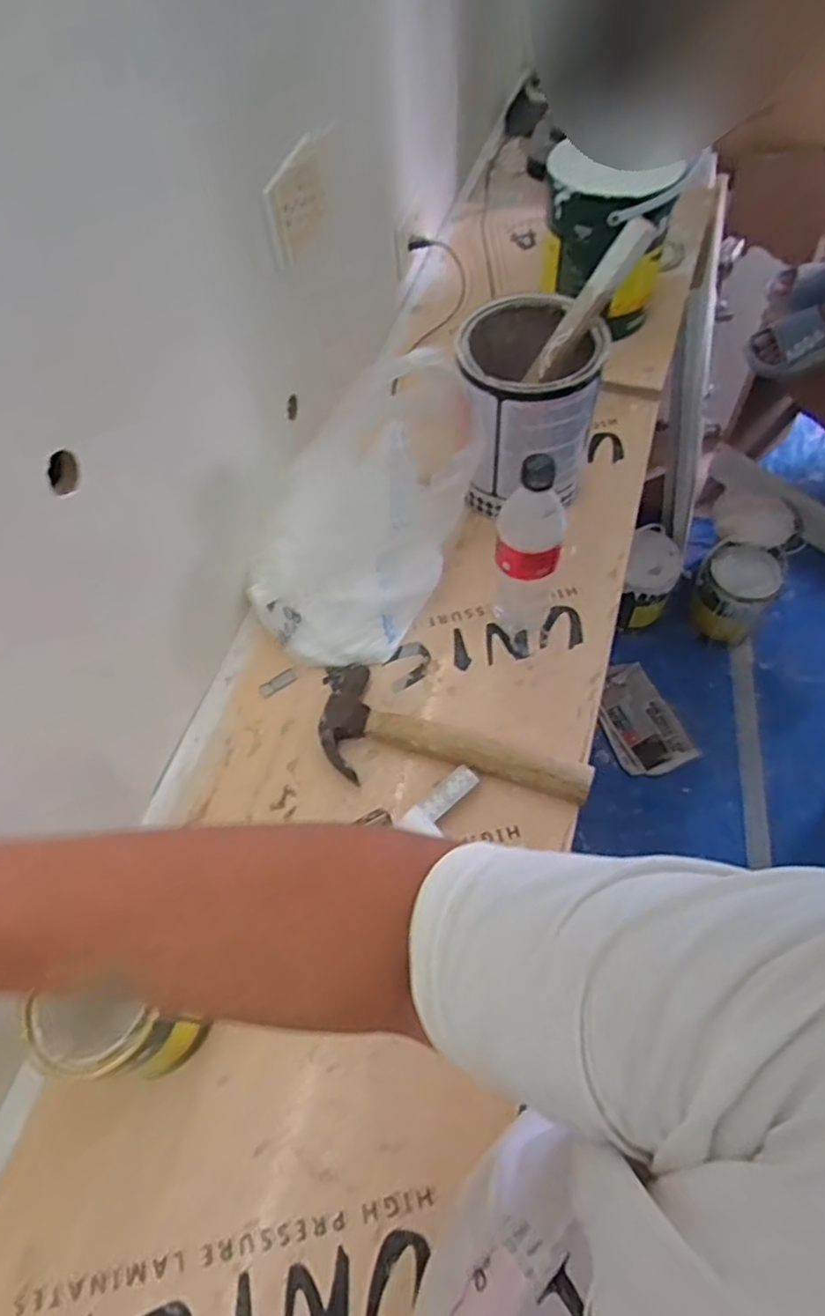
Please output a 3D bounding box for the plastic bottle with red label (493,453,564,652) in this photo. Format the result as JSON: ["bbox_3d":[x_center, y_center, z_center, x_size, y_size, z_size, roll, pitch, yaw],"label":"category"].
[{"bbox_3d":[0.115,-0.096,0.698,0.065,0.237,0.061,6,61,8],"label":"plastic bottle with red label"}]

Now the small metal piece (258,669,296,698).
[{"bbox_3d":[-0.151,0.028,0.784,0.044,0.004,0.015,-28,62,-11],"label":"small metal piece"}]

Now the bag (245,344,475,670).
[{"bbox_3d":[-0.058,-0.159,0.757,0.188,0.219,0.293,35,69,21],"label":"bag"}]

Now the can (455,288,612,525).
[{"bbox_3d":[0.130,-0.287,0.827,0.163,0.212,0.167,-2,60,3],"label":"can"}]

